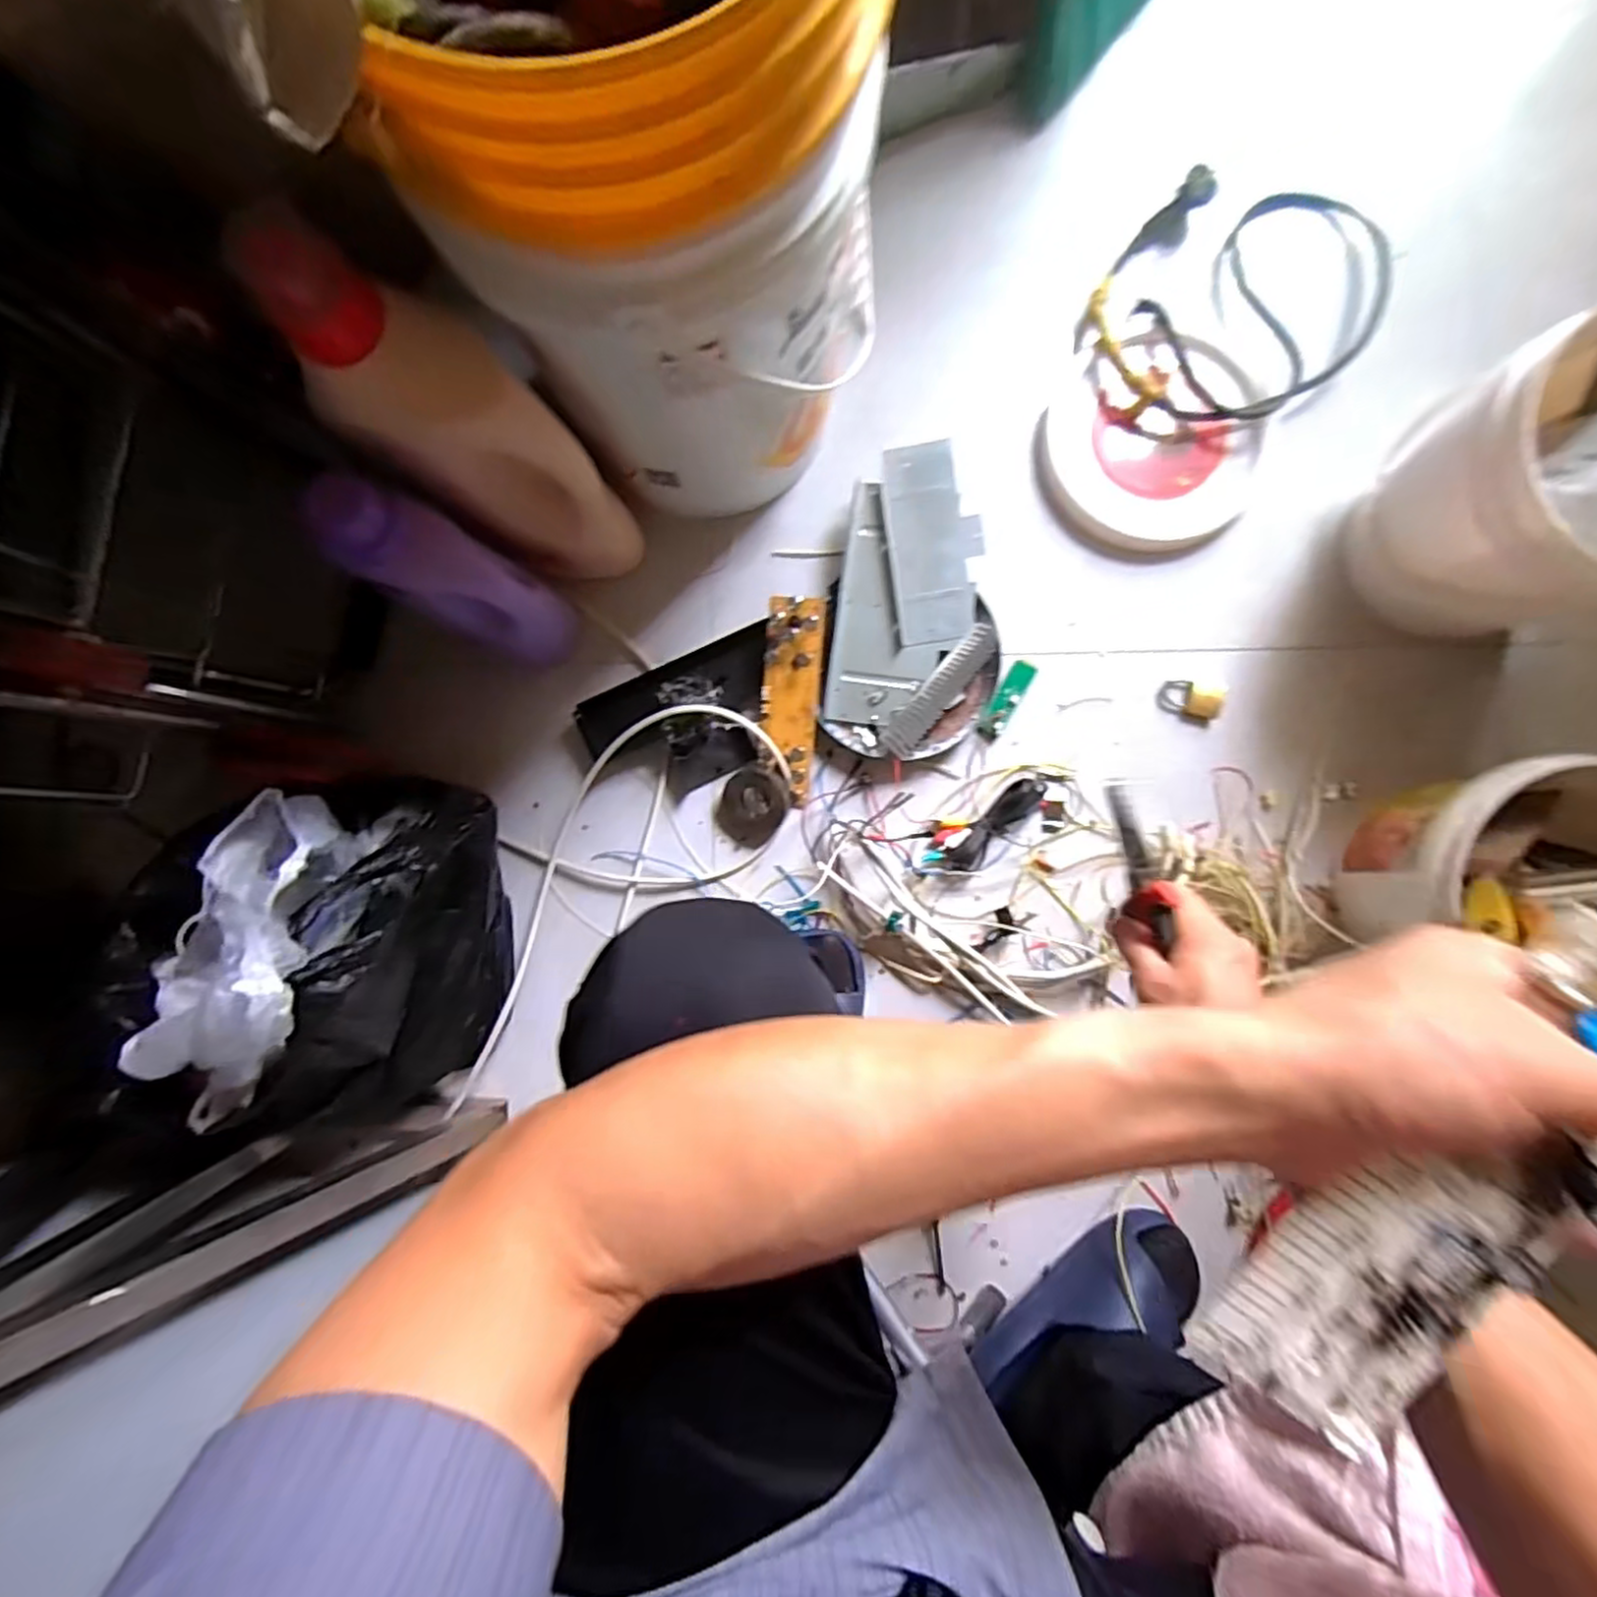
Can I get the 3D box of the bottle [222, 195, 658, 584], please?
[{"bbox_3d":[-0.250,-0.279,0.581,0.096,0.385,0.104,34,90,24],"label":"bottle"}]

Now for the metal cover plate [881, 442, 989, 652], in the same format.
[{"bbox_3d":[0.135,-0.255,0.713,0.091,0.008,0.190,-8,96,3],"label":"metal cover plate"}]

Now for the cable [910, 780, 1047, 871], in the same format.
[{"bbox_3d":[0.190,0.031,0.723,0.138,0.018,0.056,-25,88,1],"label":"cable"}]

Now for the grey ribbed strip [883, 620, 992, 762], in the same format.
[{"bbox_3d":[0.141,-0.107,0.712,0.036,0.036,0.151,39,90,2],"label":"grey ribbed strip"}]

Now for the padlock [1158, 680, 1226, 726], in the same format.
[{"bbox_3d":[0.401,-0.100,0.731,0.058,0.015,0.040,19,89,2],"label":"padlock"}]

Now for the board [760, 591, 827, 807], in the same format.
[{"bbox_3d":[-0.006,-0.096,0.716,0.060,0.014,0.202,0,101,2],"label":"board"}]

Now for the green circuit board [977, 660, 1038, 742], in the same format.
[{"bbox_3d":[0.213,-0.102,0.732,0.024,0.010,0.087,31,90,2],"label":"green circuit board"}]

